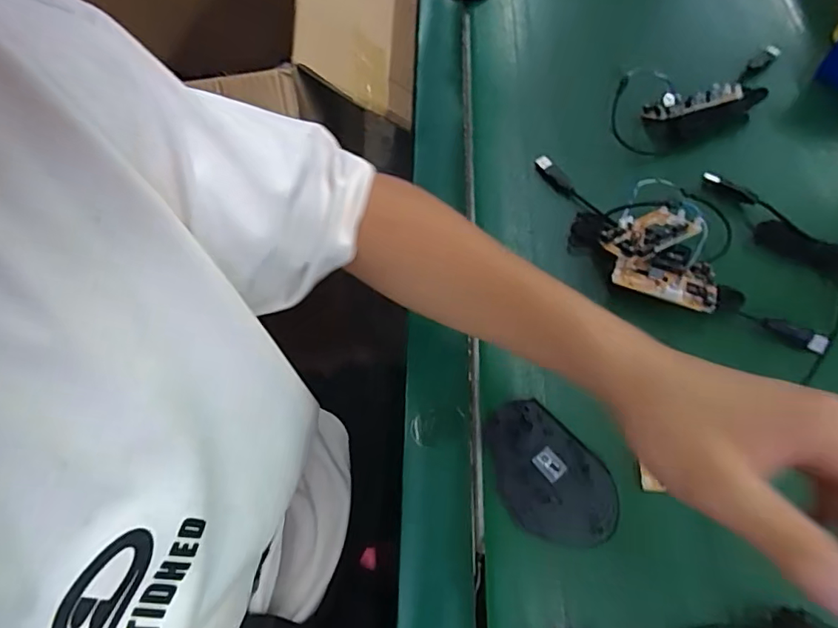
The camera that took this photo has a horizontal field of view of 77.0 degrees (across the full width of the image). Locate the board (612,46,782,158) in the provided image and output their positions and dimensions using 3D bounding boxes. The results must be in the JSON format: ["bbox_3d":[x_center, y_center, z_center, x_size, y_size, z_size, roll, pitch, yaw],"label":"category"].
[{"bbox_3d":[0.284,-0.219,0.522,0.215,0.039,0.088,-22,66,-6],"label":"board"}]

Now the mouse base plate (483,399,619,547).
[{"bbox_3d":[0.091,0.115,0.382,0.069,0.006,0.109,-39,69,-13],"label":"mouse base plate"}]

